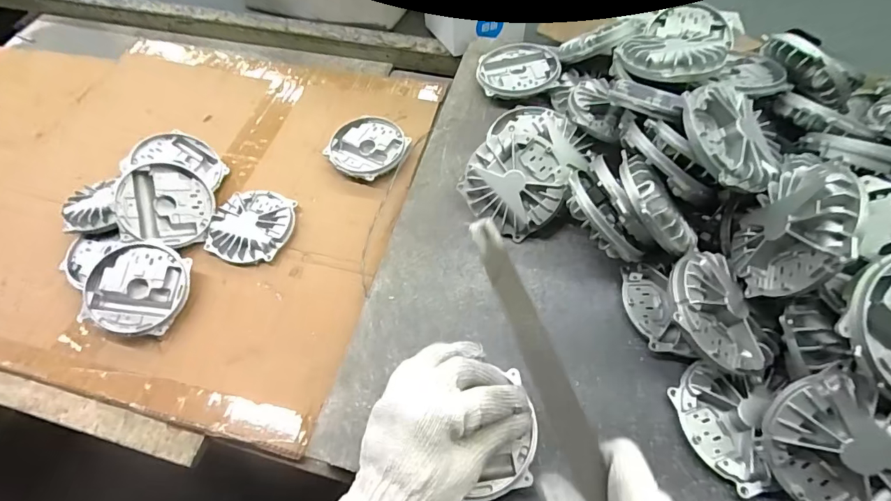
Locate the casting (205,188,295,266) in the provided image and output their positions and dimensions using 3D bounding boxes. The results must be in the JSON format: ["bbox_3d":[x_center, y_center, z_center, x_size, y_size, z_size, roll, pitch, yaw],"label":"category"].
[{"bbox_3d":[-0.253,-0.033,0.587,0.103,0.025,0.108,-1,59,2],"label":"casting"}]

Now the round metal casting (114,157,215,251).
[{"bbox_3d":[-0.357,-0.062,0.575,0.104,0.024,0.111,6,80,-34],"label":"round metal casting"}]

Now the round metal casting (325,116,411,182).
[{"bbox_3d":[-0.114,-0.147,0.650,0.107,0.023,0.112,-1,59,2],"label":"round metal casting"}]

